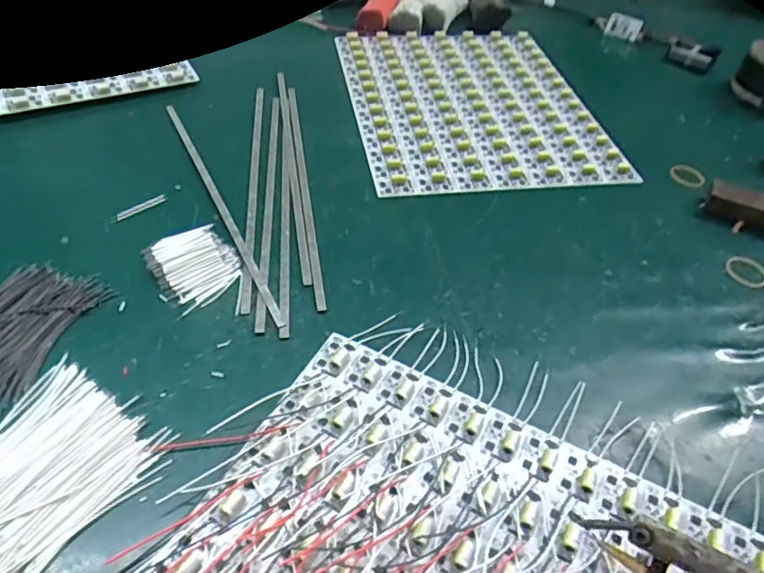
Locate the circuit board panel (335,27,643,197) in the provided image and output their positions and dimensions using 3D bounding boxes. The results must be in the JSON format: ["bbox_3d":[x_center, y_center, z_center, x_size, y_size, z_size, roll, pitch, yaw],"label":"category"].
[{"bbox_3d":[0.096,-0.202,0.615,0.251,0.011,0.309,-4,47,-11],"label":"circuit board panel"}]

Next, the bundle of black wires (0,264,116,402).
[{"bbox_3d":[-0.231,0.023,0.364,0.075,0.005,0.095,18,47,11],"label":"bundle of black wires"}]

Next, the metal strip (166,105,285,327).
[{"bbox_3d":[-0.134,-0.074,0.464,0.008,0.004,0.295,-18,50,-22],"label":"metal strip"}]

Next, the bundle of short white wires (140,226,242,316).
[{"bbox_3d":[-0.133,-0.017,0.408,0.057,0.009,0.071,-26,54,-28],"label":"bundle of short white wires"}]

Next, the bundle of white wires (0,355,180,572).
[{"bbox_3d":[-0.176,0.093,0.301,0.094,0.004,0.099,26,49,18],"label":"bundle of white wires"}]

